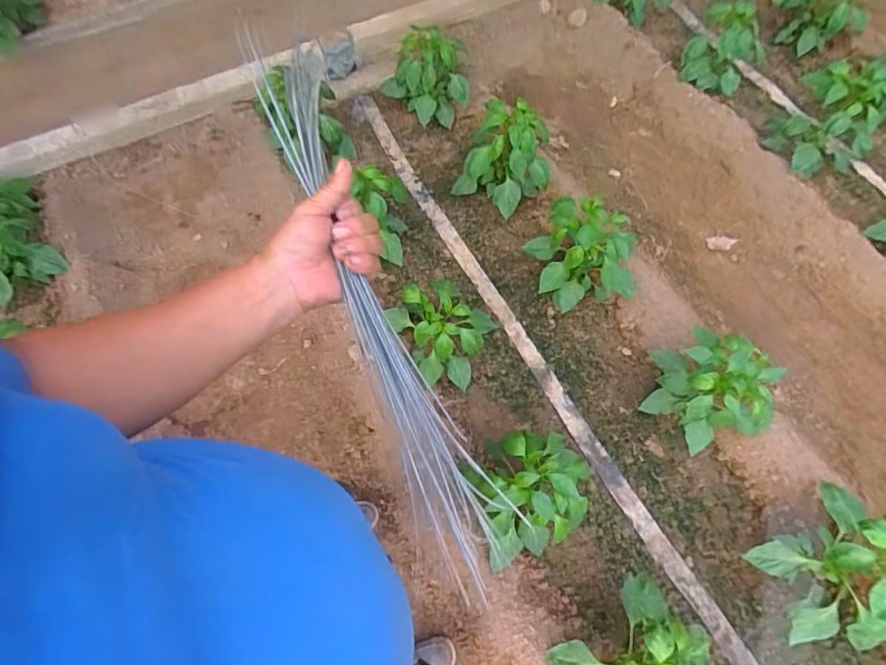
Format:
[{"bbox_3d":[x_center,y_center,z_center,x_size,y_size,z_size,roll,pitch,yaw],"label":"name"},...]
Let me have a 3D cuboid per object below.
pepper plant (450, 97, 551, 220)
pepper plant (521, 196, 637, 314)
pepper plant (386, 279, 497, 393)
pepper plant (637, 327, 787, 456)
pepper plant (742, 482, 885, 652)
[{"bbox_3d":[0.226,-0.588,1.692,0.281,0.337,0.272,24,66,11],"label":"pepper plant"},{"bbox_3d":[0.415,-0.234,1.555,0.293,0.288,0.272,0,64,0],"label":"pepper plant"},{"bbox_3d":[-0.006,-0.030,1.494,0.292,0.229,0.251,29,67,13],"label":"pepper plant"},{"bbox_3d":[0.708,0.134,1.318,0.277,0.262,0.282,0,64,0],"label":"pepper plant"},{"bbox_3d":[0.870,0.511,1.124,0.273,0.315,0.294,0,64,0],"label":"pepper plant"}]

